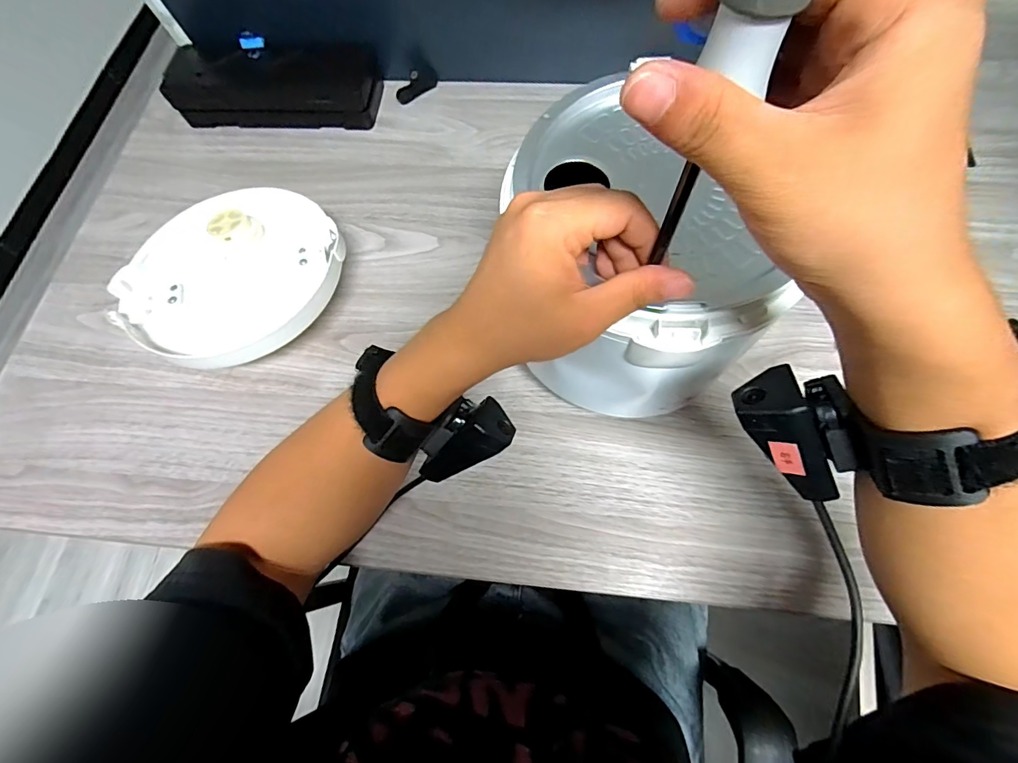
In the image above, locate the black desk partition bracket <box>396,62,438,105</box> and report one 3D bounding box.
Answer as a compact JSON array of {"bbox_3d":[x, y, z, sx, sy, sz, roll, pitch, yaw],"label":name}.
[{"bbox_3d":[-0.118,-0.375,0.575,0.056,0.029,0.011,-37,70,9],"label":"black desk partition bracket"}]

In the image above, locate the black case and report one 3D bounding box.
[{"bbox_3d":[-0.296,-0.363,0.567,0.237,0.058,0.081,2,68,3],"label":"black case"}]

